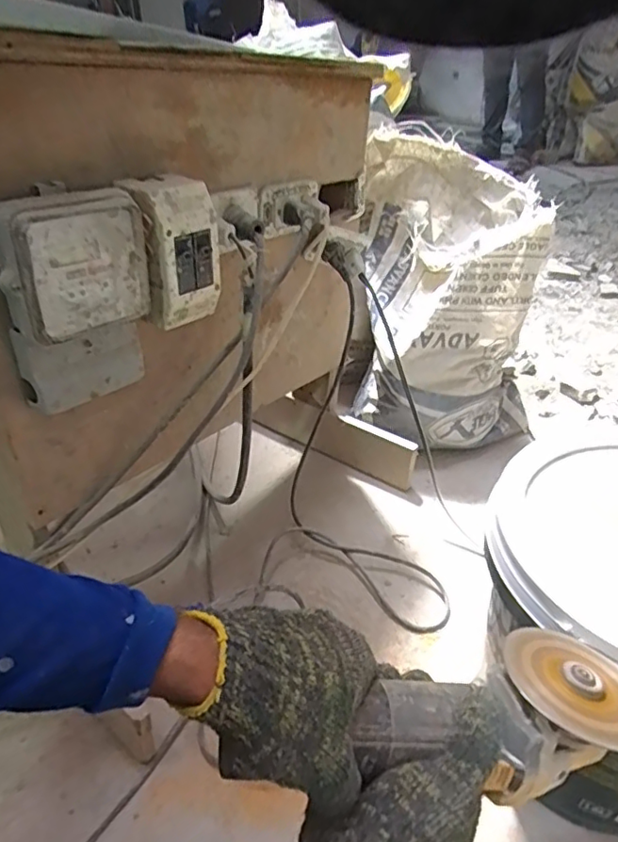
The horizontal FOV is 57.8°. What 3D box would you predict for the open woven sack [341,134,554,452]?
[{"bbox_3d":[0.258,-0.226,1.039,0.328,0.456,0.313,5,36,8],"label":"open woven sack"}]

